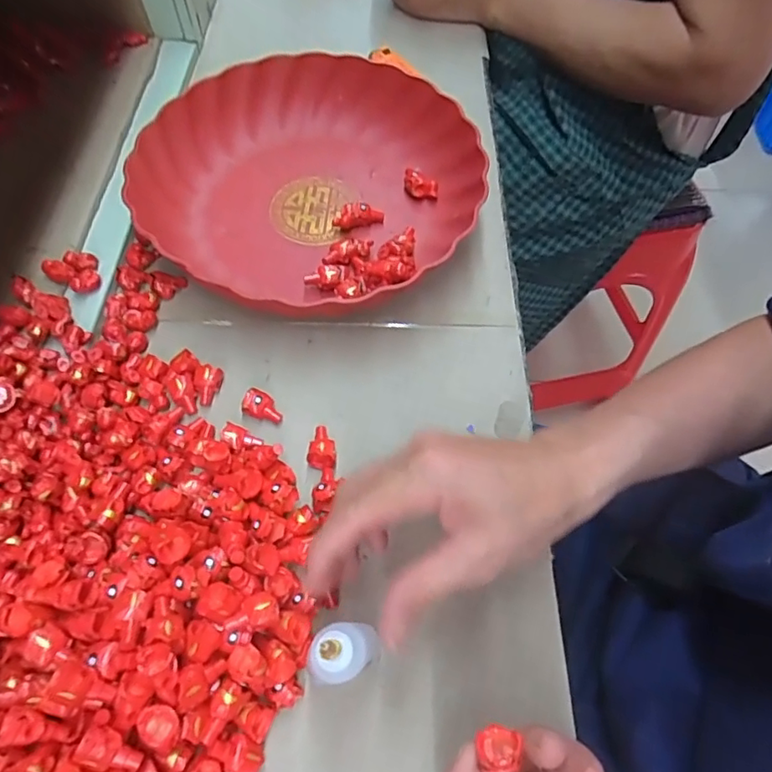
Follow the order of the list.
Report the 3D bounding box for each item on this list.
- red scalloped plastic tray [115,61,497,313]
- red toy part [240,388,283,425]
[{"bbox_3d":[-0.055,-0.152,0.413,0.245,0.047,0.224,4,61,0],"label":"red scalloped plastic tray"},{"bbox_3d":[-0.076,0.013,0.345,0.024,0.014,0.016,13,61,5],"label":"red toy part"}]

